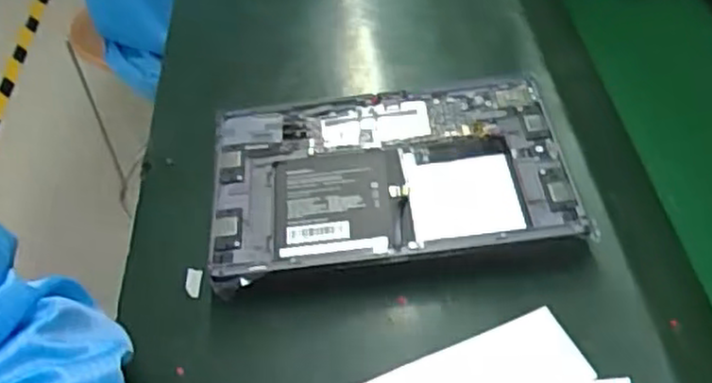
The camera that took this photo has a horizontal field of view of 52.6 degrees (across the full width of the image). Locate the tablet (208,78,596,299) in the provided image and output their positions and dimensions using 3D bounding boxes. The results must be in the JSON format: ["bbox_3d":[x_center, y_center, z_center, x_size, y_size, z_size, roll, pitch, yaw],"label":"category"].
[{"bbox_3d":[0.023,-0.012,0.535,0.255,0.018,0.166,-8,49,-1],"label":"tablet"}]

